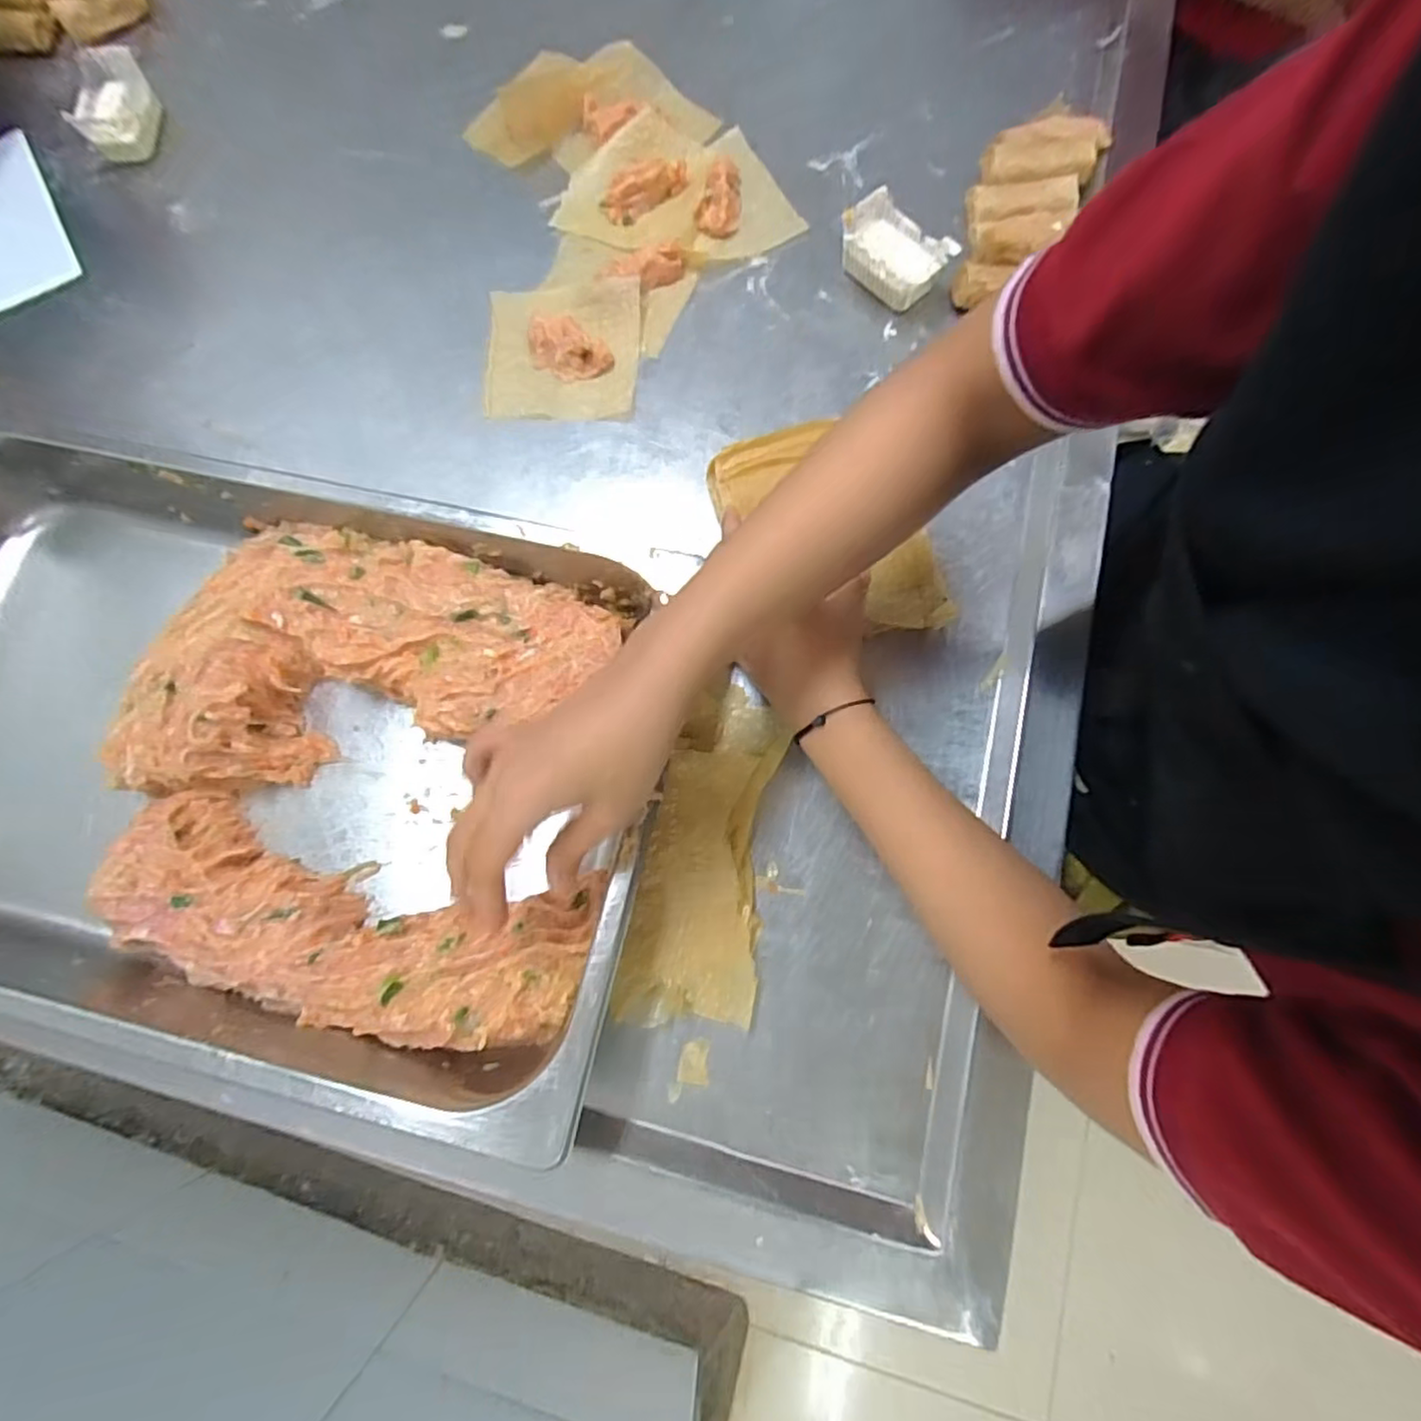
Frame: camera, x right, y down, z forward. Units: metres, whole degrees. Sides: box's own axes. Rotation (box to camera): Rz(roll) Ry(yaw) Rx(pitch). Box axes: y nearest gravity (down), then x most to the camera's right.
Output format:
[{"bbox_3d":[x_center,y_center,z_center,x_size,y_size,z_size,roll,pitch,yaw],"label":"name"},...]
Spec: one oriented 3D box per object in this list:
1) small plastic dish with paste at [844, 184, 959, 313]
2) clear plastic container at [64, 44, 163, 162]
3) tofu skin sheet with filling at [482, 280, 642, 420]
[{"bbox_3d":[0.133,-0.333,0.489,0.084,0.040,0.057,43,81,11],"label":"small plastic dish with paste"},{"bbox_3d":[-0.501,-0.508,0.561,0.059,0.036,0.080,-11,76,-1],"label":"clear plastic container"},{"bbox_3d":[-0.112,-0.275,0.498,0.114,0.019,0.112,2,76,2],"label":"tofu skin sheet with filling"}]

